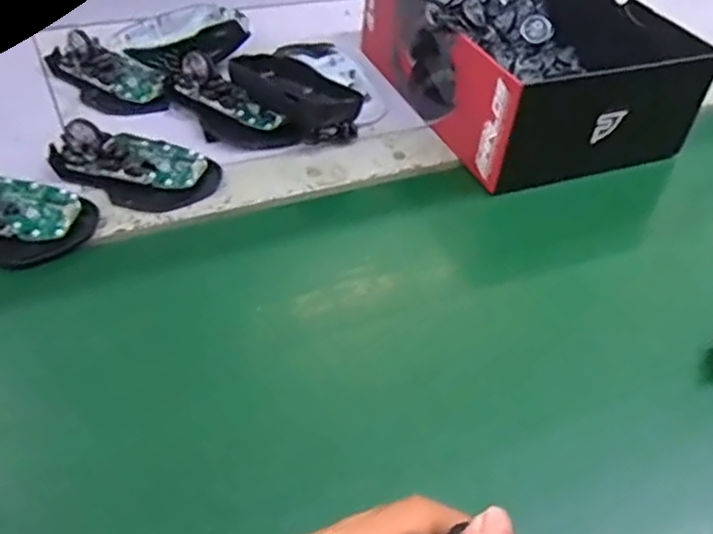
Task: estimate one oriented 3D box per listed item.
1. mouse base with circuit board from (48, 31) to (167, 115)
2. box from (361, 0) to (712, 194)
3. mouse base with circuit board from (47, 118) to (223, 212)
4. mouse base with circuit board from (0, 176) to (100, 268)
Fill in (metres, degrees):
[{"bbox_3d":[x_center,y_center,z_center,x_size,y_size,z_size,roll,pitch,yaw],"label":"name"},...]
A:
[{"bbox_3d":[-0.199,-0.155,0.558,0.112,0.025,0.056,30,48,23],"label":"mouse base with circuit board"},{"bbox_3d":[0.135,-0.185,0.584,0.185,0.089,0.245,-13,47,-20],"label":"box"},{"bbox_3d":[-0.152,-0.076,0.478,0.105,0.023,0.066,22,48,14],"label":"mouse base with circuit board"},{"bbox_3d":[-0.224,-0.039,0.424,0.110,0.026,0.064,13,46,5],"label":"mouse base with circuit board"}]

